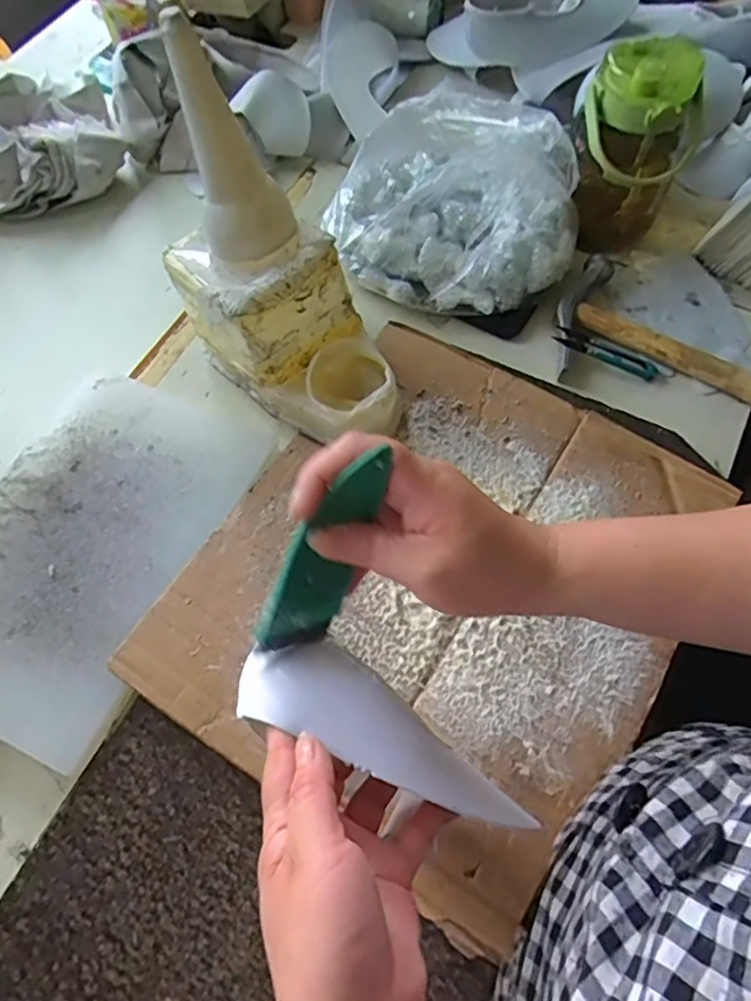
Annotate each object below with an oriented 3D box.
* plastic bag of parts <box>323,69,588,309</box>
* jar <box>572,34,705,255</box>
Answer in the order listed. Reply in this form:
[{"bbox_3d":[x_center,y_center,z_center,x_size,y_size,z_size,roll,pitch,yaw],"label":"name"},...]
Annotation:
[{"bbox_3d":[0.074,-0.280,0.605,0.237,0.122,0.156,16,65,9],"label":"plastic bag of parts"},{"bbox_3d":[0.246,-0.338,0.617,0.102,0.170,0.093,-1,64,1],"label":"jar"}]

